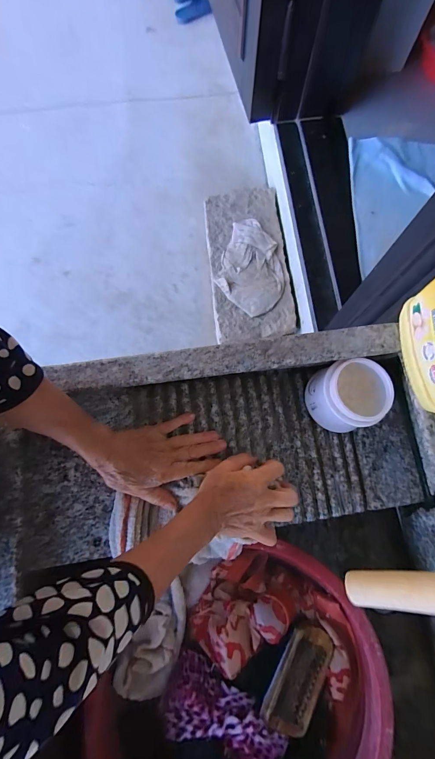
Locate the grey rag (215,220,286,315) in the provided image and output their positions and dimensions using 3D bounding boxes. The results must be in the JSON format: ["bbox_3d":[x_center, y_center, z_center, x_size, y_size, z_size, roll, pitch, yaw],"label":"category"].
[{"bbox_3d":[0.128,-0.399,1.180,0.227,0.030,0.349,16,77,4],"label":"grey rag"}]

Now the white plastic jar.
[{"bbox_3d":[0.182,0.025,0.471,0.102,0.067,0.091,-14,77,-3],"label":"white plastic jar"}]

